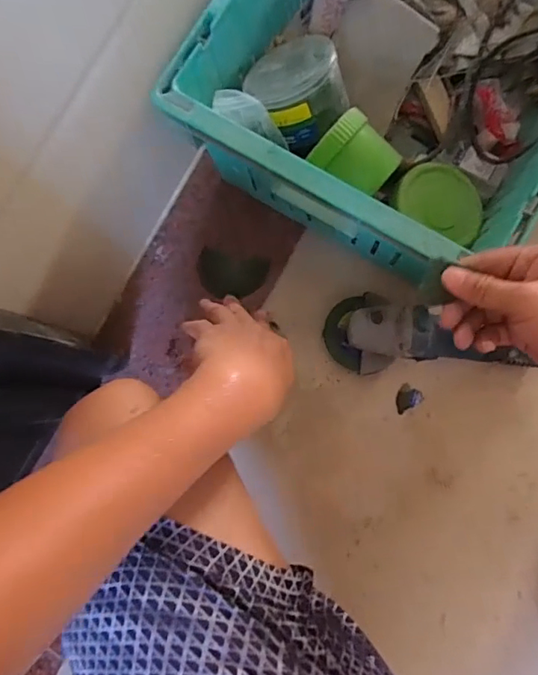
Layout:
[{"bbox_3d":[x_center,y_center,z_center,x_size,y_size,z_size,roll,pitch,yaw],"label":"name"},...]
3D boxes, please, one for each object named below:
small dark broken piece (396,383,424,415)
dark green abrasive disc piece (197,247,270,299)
[{"bbox_3d":[0.199,0.091,0.722,0.034,0.004,0.041,32,87,6],"label":"small dark broken piece"},{"bbox_3d":[-0.055,-0.092,0.749,0.102,0.009,0.063,10,96,-11],"label":"dark green abrasive disc piece"}]

